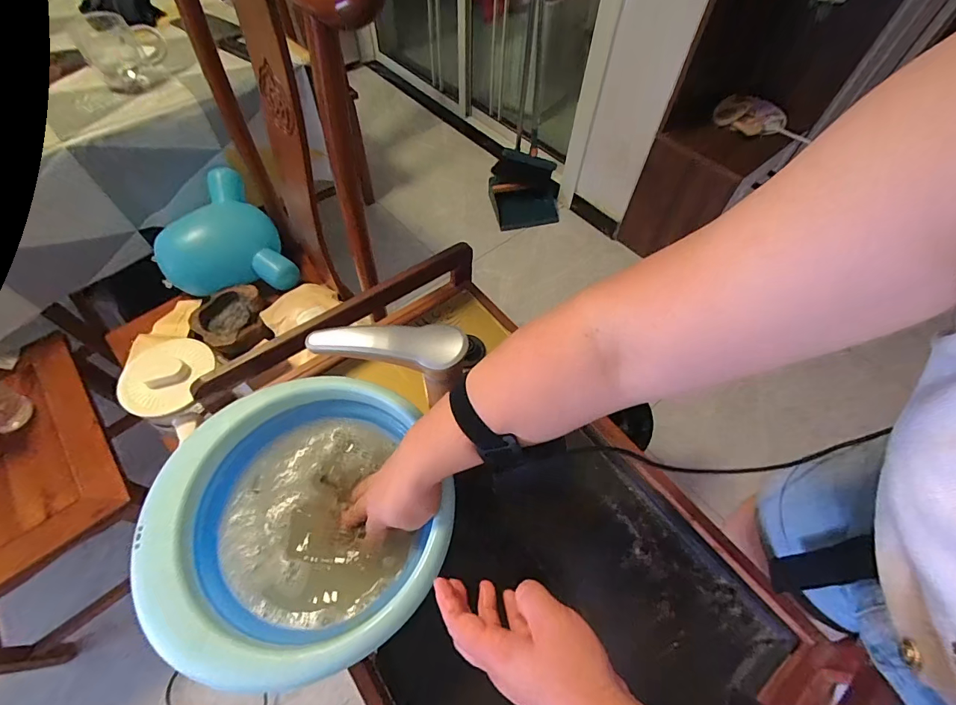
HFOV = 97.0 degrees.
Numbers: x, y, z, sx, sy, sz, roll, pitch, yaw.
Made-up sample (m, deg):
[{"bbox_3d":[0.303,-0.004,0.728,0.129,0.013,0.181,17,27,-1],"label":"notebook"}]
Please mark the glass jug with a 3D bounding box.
[{"bbox_3d":[-0.659,-0.566,0.788,0.131,0.094,0.109,-34,65,-20],"label":"glass jug"}]

